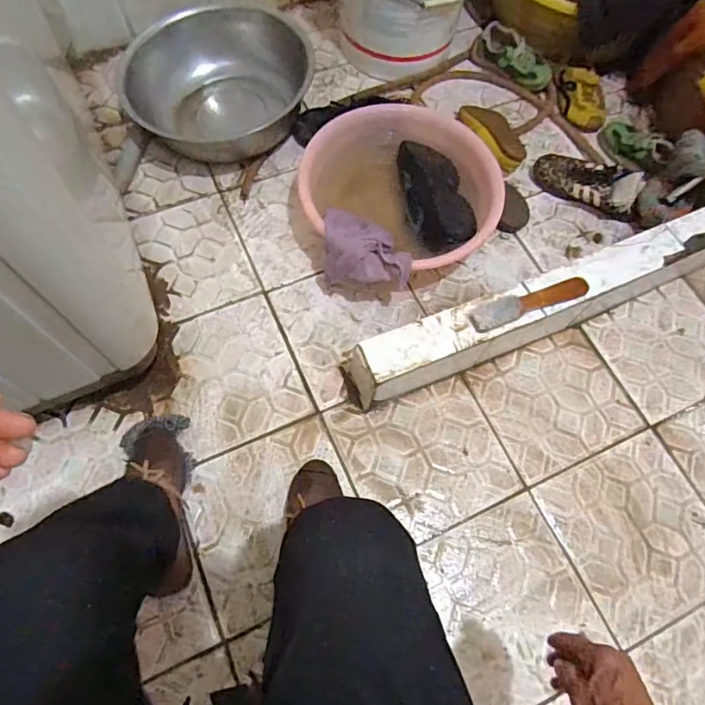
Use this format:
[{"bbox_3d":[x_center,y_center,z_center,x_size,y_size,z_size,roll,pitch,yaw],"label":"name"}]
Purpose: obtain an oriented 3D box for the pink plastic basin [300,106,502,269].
[{"bbox_3d":[0.086,-0.290,0.956,0.320,0.125,0.351,1,67,-2],"label":"pink plastic basin"}]

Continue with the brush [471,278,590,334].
[{"bbox_3d":[0.284,-0.087,0.799,0.206,0.030,0.046,-20,69,-11],"label":"brush"}]

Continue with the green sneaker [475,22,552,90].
[{"bbox_3d":[0.368,-0.667,1.148,0.188,0.076,0.064,32,69,11],"label":"green sneaker"}]

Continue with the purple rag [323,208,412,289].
[{"bbox_3d":[0.024,-0.192,0.885,0.142,0.083,0.173,0,67,-3],"label":"purple rag"}]

